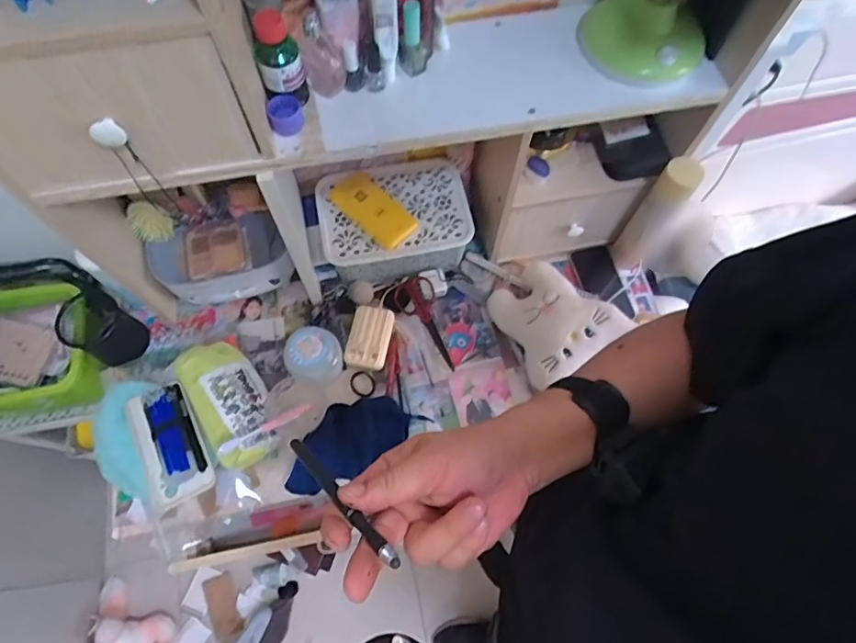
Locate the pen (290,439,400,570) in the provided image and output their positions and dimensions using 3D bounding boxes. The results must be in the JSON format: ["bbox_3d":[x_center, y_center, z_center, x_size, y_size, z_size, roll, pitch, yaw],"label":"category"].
[{"bbox_3d":[-0.057,0.109,0.322,0.009,0.008,0.132,-42,42,-17],"label":"pen"}]

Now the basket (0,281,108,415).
[{"bbox_3d":[-0.626,0.049,0.784,0.244,0.103,0.175,-14,68,-8],"label":"basket"}]

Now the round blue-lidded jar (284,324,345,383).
[{"bbox_3d":[-0.164,0.049,0.733,0.073,0.070,0.074,1,67,-1],"label":"round blue-lidded jar"}]

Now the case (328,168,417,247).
[{"bbox_3d":[-0.079,-0.168,0.749,0.129,0.021,0.066,37,71,13],"label":"case"}]

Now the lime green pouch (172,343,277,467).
[{"bbox_3d":[-0.265,0.112,0.691,0.087,0.086,0.164,-30,71,-13],"label":"lime green pouch"}]

